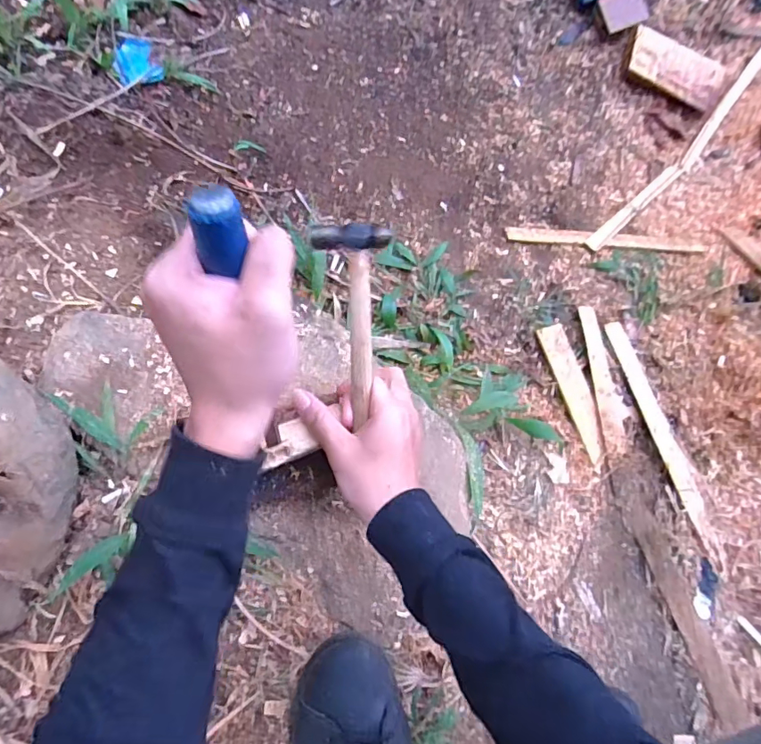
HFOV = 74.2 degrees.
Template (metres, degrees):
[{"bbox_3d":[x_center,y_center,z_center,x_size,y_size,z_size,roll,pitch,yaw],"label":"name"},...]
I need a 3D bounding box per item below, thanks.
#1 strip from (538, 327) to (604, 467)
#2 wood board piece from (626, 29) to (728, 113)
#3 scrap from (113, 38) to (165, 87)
[{"bbox_3d":[0.305,0.028,0.782,0.047,0.007,0.215,-17,79,-8],"label":"strip"},{"bbox_3d":[0.635,-0.646,1.086,0.238,0.036,0.120,13,82,-16],"label":"wood board piece"},{"bbox_3d":[-0.360,-0.454,0.740,0.067,0.006,0.088,-23,78,-32],"label":"scrap"}]

